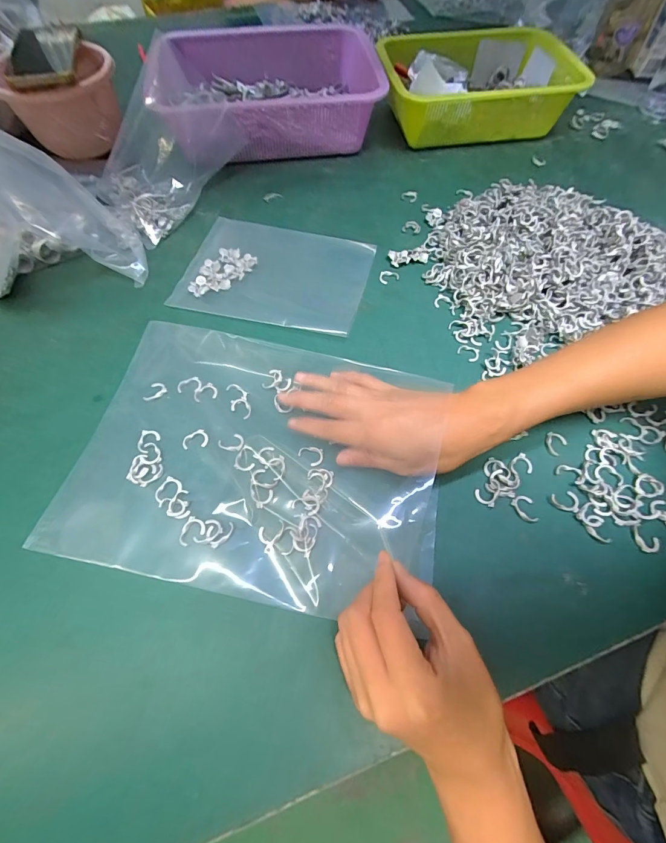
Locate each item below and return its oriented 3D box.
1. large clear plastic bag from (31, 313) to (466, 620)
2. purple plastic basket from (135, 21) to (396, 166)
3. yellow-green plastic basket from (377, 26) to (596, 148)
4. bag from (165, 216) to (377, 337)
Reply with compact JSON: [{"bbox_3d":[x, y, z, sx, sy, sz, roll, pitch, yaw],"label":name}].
[{"bbox_3d":[-0.064,0.023,0.302,0.293,0.037,0.208,10,63,5],"label":"large clear plastic bag"},{"bbox_3d":[-0.082,-0.448,0.518,0.277,0.101,0.196,-6,62,-3],"label":"purple plastic basket"},{"bbox_3d":[0.205,-0.491,0.556,0.266,0.087,0.209,-8,62,-4],"label":"yellow-green plastic basket"},{"bbox_3d":[-0.064,-0.169,0.418,0.197,0.009,0.150,13,63,7],"label":"bag"}]

